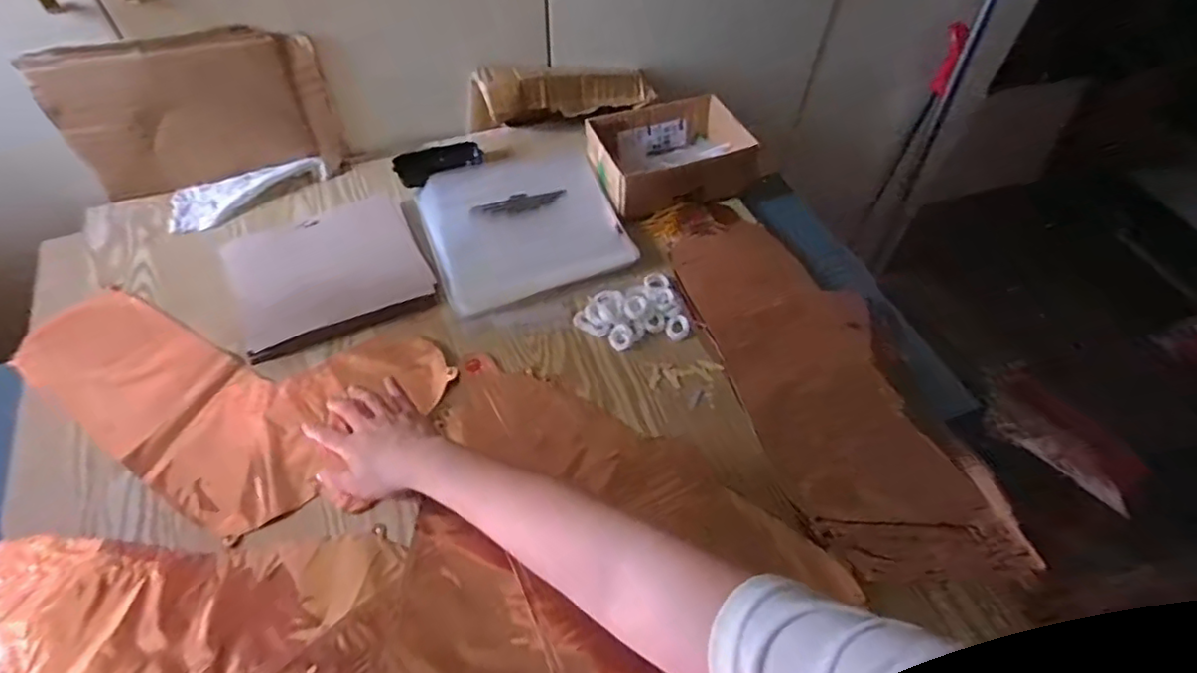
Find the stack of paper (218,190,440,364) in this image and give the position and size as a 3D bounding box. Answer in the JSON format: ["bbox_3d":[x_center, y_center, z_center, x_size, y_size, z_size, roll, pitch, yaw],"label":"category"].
[{"bbox_3d":[-0.302,-0.078,0.689,0.198,0.017,0.182,-20,60,-15],"label":"stack of paper"}]

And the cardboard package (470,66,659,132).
[{"bbox_3d":[-0.055,-0.346,0.859,0.257,0.065,0.069,-9,56,-8],"label":"cardboard package"}]

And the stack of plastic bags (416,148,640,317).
[{"bbox_3d":[-0.096,-0.146,0.759,0.225,0.016,0.229,-17,59,-13],"label":"stack of plastic bags"}]

